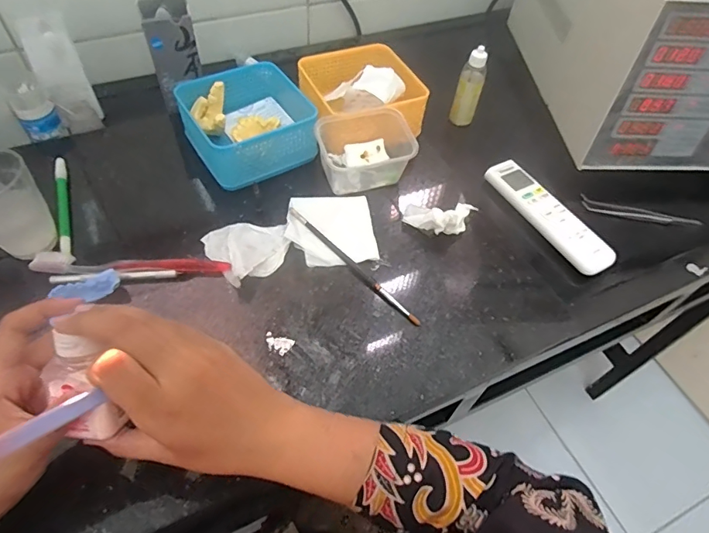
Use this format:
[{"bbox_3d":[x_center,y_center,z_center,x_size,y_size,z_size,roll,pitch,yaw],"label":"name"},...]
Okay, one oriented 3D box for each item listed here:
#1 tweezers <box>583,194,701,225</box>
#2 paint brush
[{"bbox_3d":[0.353,-0.065,0.571,0.139,0.010,0.020,15,62,5],"label":"tweezers"},{"bbox_3d":[-0.003,-0.004,0.477,0.008,0.010,0.187,-40,70,-21],"label":"paint brush"}]

